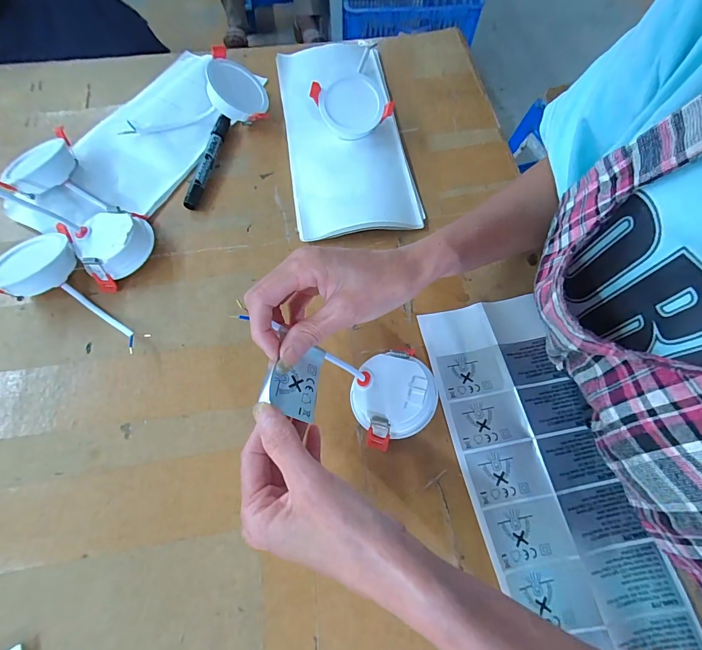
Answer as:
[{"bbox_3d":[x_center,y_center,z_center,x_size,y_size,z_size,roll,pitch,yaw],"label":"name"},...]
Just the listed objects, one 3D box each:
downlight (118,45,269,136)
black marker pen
[{"bbox_3d":[-0.183,-0.271,0.433,0.164,0.053,0.077,-7,66,-4],"label":"downlight"},{"bbox_3d":[-0.162,-0.186,0.418,0.015,0.019,0.128,9,66,3],"label":"black marker pen"}]

